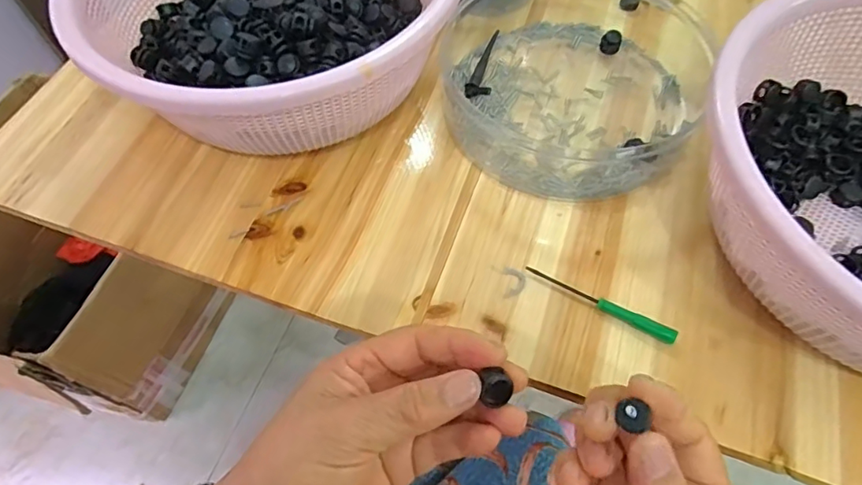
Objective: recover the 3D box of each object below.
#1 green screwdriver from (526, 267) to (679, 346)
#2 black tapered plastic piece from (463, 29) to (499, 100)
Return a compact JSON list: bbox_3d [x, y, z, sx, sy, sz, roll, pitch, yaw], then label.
[{"bbox_3d":[0.107,0.037,0.336,0.097,0.009,0.009,28,65,16],"label":"green screwdriver"},{"bbox_3d":[0.043,-0.152,0.444,0.021,0.012,0.083,8,61,5],"label":"black tapered plastic piece"}]

